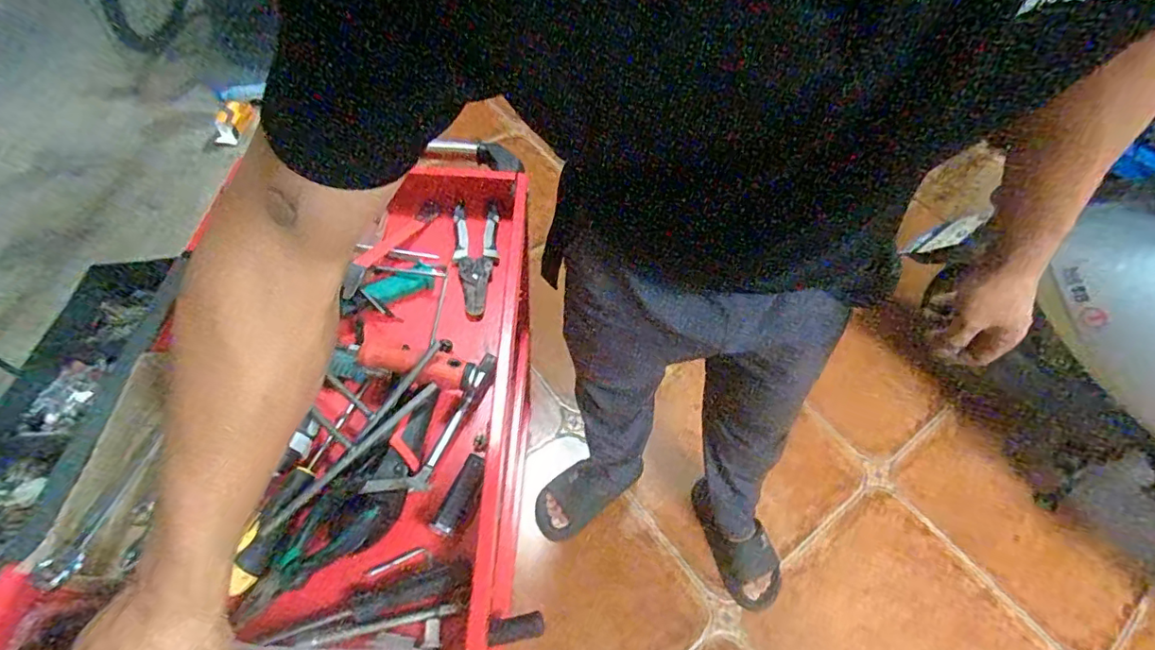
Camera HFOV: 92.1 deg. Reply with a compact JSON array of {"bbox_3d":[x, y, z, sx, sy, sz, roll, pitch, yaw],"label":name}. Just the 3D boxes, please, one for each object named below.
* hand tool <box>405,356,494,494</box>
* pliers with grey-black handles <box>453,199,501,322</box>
[{"bbox_3d":[-0.118,0.088,0.535,0.024,0.020,0.152,19,55,8],"label":"hand tool"},{"bbox_3d":[-0.120,-0.083,0.661,0.052,0.022,0.179,-2,55,-7],"label":"pliers with grey-black handles"}]

